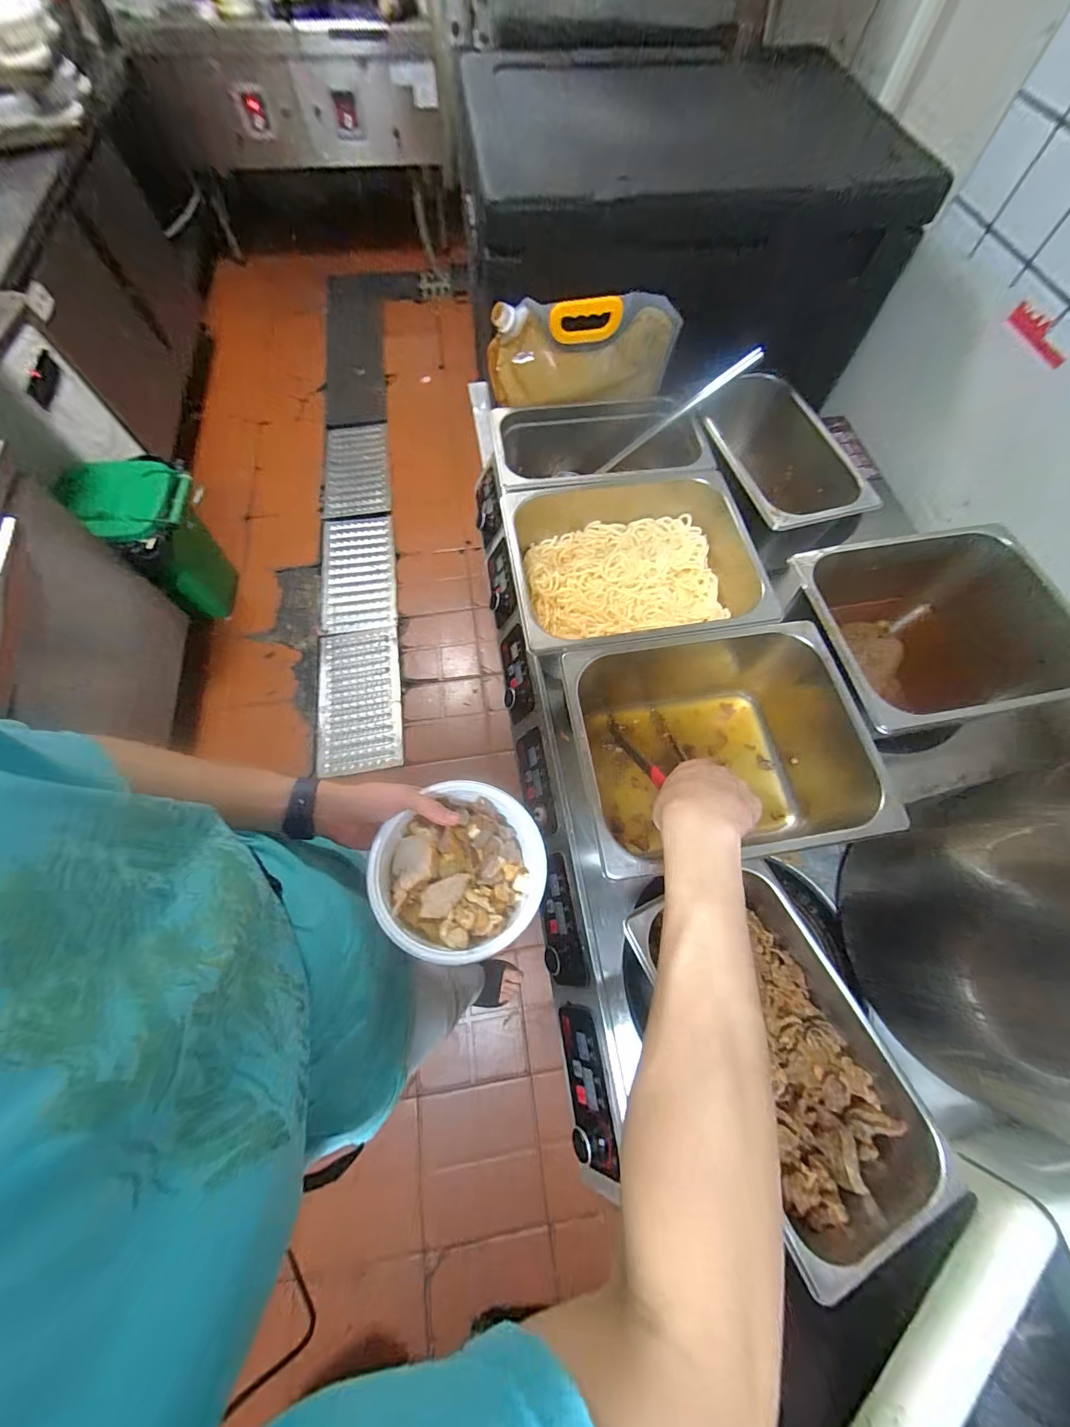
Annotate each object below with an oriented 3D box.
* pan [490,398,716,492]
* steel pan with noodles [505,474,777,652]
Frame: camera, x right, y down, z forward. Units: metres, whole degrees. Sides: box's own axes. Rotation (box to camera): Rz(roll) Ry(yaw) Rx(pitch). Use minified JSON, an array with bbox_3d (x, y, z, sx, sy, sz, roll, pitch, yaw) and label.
[{"bbox_3d":[0.098,-0.397,0.720,0.316,0.111,0.178,-8,67,-6],"label":"pan"},{"bbox_3d":[0.138,-0.199,0.630,0.332,0.102,0.271,-8,67,-6],"label":"steel pan with noodles"}]

